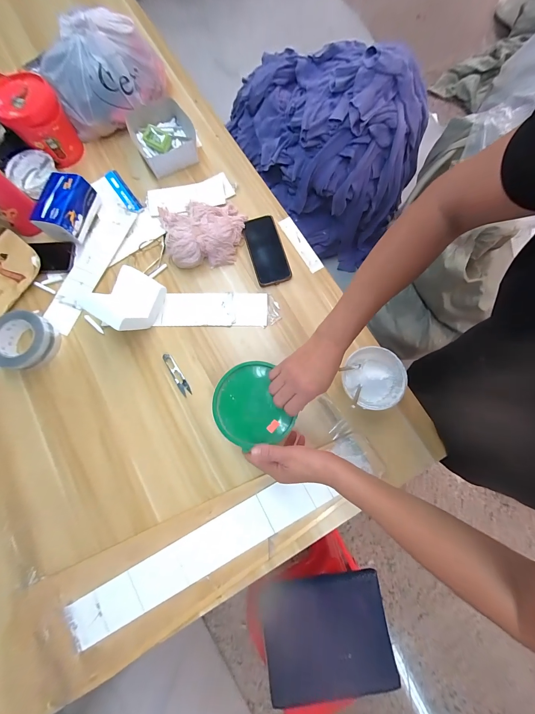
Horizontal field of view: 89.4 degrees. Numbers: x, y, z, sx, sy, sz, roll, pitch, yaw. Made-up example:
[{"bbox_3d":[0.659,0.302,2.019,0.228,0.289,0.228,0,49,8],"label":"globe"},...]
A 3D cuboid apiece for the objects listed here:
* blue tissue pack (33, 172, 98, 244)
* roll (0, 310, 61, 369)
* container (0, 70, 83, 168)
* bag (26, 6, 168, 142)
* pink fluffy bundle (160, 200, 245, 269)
[{"bbox_3d":[-0.461,-0.340,0.623,0.090,0.075,0.129,15,78,5],"label":"blue tissue pack"},{"bbox_3d":[-0.517,-0.034,0.572,0.120,0.044,0.118,0,77,2],"label":"roll"},{"bbox_3d":[-0.539,-0.556,0.656,0.126,0.142,0.146,-35,78,-6],"label":"container"},{"bbox_3d":[-0.382,-0.669,0.654,0.268,0.155,0.150,-21,77,-3],"label":"bag"},{"bbox_3d":[-0.149,-0.295,0.608,0.196,0.055,0.174,-11,77,-1],"label":"pink fluffy bundle"}]

